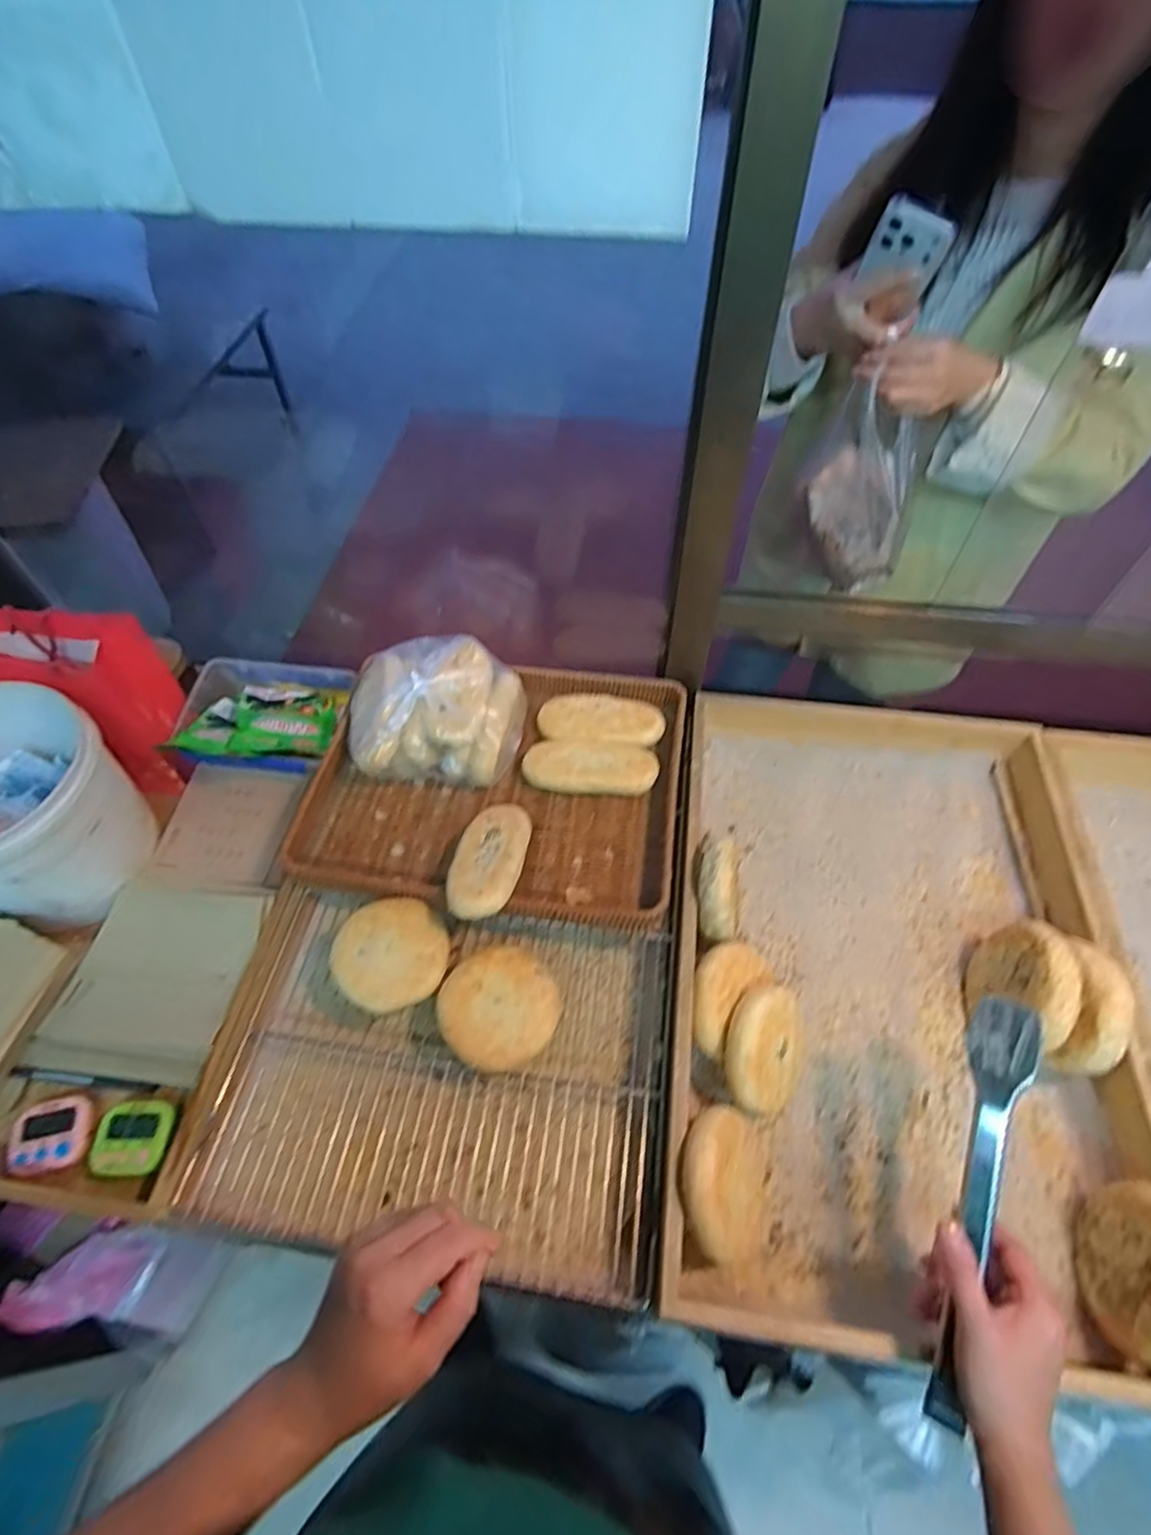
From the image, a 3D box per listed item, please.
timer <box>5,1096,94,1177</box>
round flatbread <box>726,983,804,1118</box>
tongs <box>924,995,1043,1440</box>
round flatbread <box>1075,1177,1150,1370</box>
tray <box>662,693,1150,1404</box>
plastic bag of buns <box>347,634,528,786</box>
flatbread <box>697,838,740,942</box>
[{"bbox_3d":[-0.483,0.338,0.620,0.065,0.012,0.062,-5,55,-3],"label":"timer"},{"bbox_3d":[0.174,0.256,0.613,0.028,0.099,0.105,-2,42,53],"label":"round flatbread"},{"bbox_3d":[0.276,0.302,0.468,0.033,0.027,0.277,15,82,11],"label":"tongs"},{"bbox_3d":[0.428,0.380,0.510,0.036,0.123,0.116,10,55,7],"label":"round flatbread"},{"bbox_3d":[0.509,0.213,0.646,0.814,0.110,0.605,7,55,5],"label":"tray"},{"bbox_3d":[-0.160,-0.063,0.783,0.192,0.102,0.161,1,55,1],"label":"plastic bag of buns"},{"bbox_3d":[0.141,0.120,0.662,0.042,0.028,0.095,2,84,2],"label":"flatbread"}]

